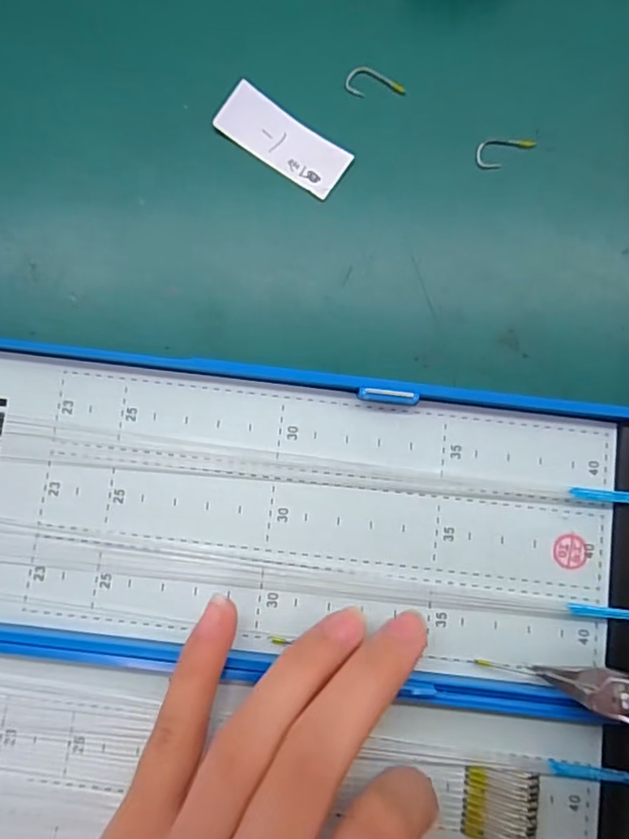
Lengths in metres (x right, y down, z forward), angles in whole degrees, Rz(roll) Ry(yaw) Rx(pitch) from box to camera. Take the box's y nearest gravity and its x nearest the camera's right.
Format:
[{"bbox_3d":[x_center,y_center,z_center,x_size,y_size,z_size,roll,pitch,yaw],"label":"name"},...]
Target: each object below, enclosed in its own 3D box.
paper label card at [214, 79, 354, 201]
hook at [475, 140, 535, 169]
[{"bbox_3d":[-0.011,-0.094,0.190,0.045,0.004,0.019,35,86,2],"label":"paper label card"},{"bbox_3d":[0.065,-0.090,0.191,0.020,0.004,0.009,-2,84,0],"label":"hook"}]

